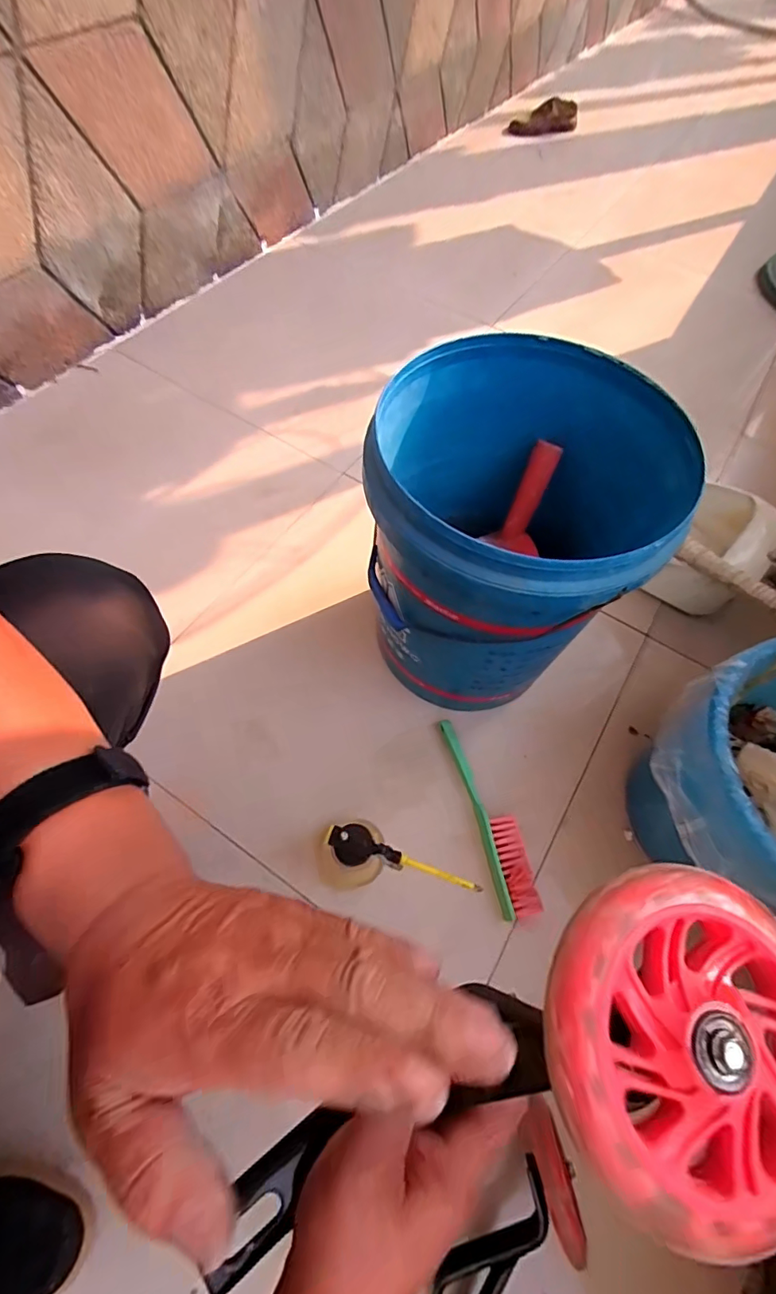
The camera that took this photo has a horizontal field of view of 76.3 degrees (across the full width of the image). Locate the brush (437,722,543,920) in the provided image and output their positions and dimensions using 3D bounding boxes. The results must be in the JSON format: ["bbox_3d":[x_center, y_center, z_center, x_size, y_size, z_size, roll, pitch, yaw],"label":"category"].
[{"bbox_3d":[0.130,0.215,0.646,0.051,0.041,0.245,-12,63,-9],"label":"brush"}]

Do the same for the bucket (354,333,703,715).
[{"bbox_3d":[0.129,-0.120,0.596,0.290,0.327,0.295,1,62,-2],"label":"bucket"}]

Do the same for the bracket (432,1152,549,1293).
[{"bbox_3d":[0.082,0.590,0.435,0.082,0.037,0.233,8,60,24],"label":"bracket"}]

